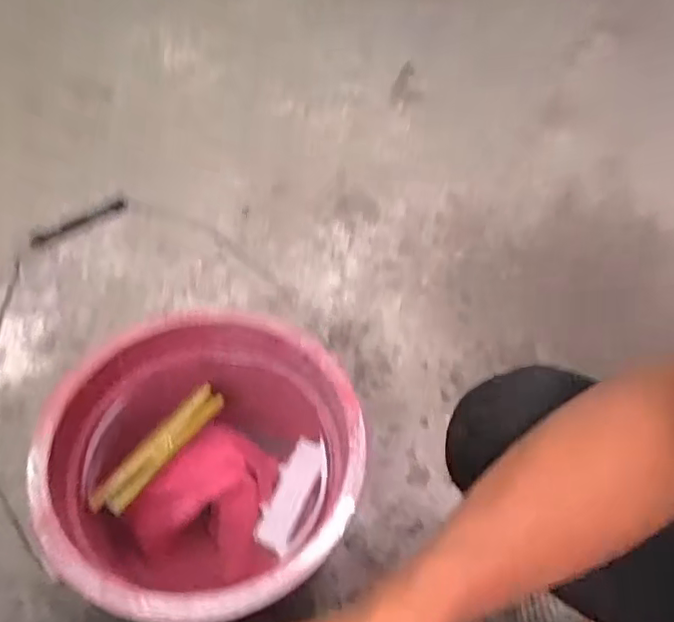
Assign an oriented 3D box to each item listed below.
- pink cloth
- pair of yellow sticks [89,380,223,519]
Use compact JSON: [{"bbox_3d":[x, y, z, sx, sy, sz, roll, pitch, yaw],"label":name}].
[{"bbox_3d":[-0.121,0.191,0.600,0.119,0.098,0.122,13,56,4],"label":"pink cloth"},{"bbox_3d":[-0.169,0.129,0.558,0.032,0.017,0.149,32,59,17],"label":"pair of yellow sticks"}]

